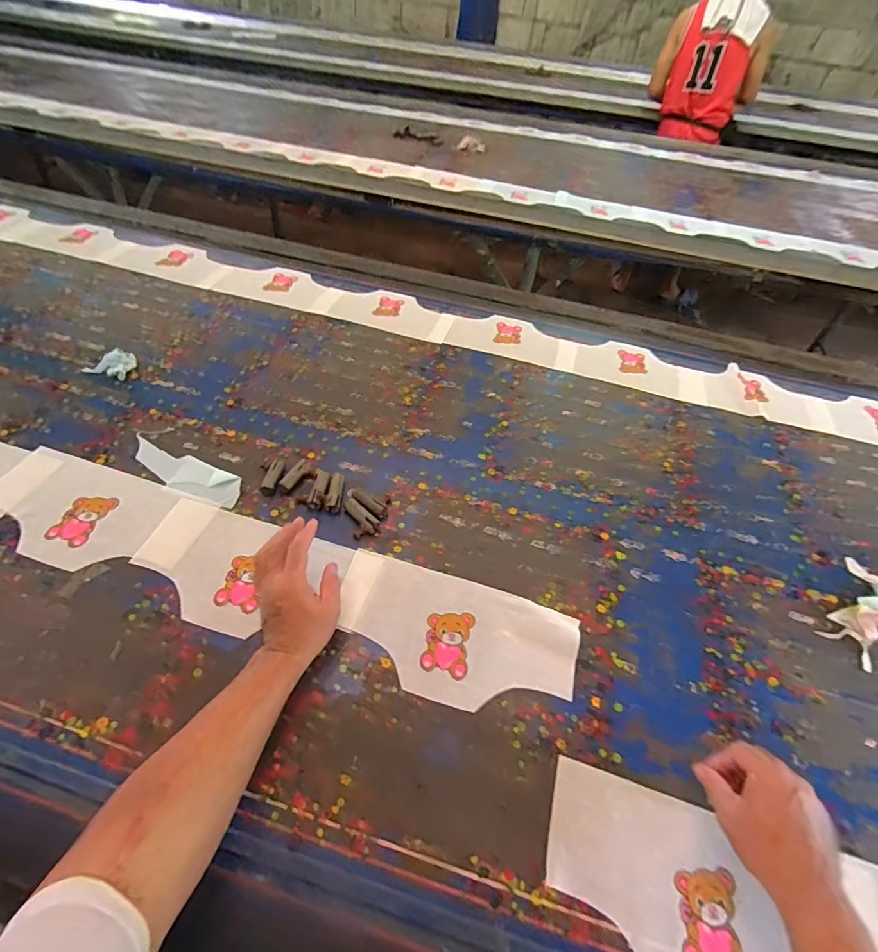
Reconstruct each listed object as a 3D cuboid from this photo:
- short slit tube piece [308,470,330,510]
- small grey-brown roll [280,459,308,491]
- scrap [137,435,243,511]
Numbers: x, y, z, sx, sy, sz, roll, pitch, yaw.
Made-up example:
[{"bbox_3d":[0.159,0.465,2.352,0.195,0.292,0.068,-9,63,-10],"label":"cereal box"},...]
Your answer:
[{"bbox_3d":[-0.191,0.021,0.761,0.024,0.016,0.077,7,50,-1],"label":"short slit tube piece"},{"bbox_3d":[-0.236,-0.003,0.778,0.024,0.014,0.064,23,52,13],"label":"small grey-brown roll"},{"bbox_3d":[-0.405,-0.004,0.765,0.199,0.010,0.061,23,53,0],"label":"scrap"}]

